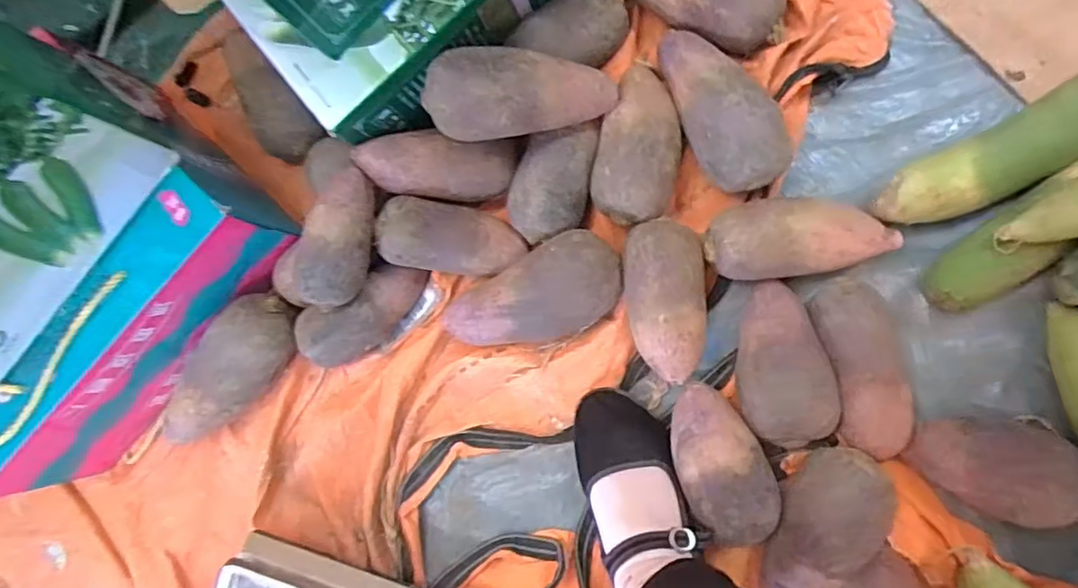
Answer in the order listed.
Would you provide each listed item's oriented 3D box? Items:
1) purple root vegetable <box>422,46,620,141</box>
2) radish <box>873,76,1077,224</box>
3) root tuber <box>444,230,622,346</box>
[{"bbox_3d":[-0.013,-0.169,0.522,0.161,0.059,0.071,-4,87,-14],"label":"purple root vegetable"},{"bbox_3d":[0.385,-0.115,0.517,0.212,0.055,0.059,-29,83,7],"label":"radish"},{"bbox_3d":[-0.008,0.002,0.557,0.167,0.068,0.086,-19,83,8],"label":"root tuber"}]

